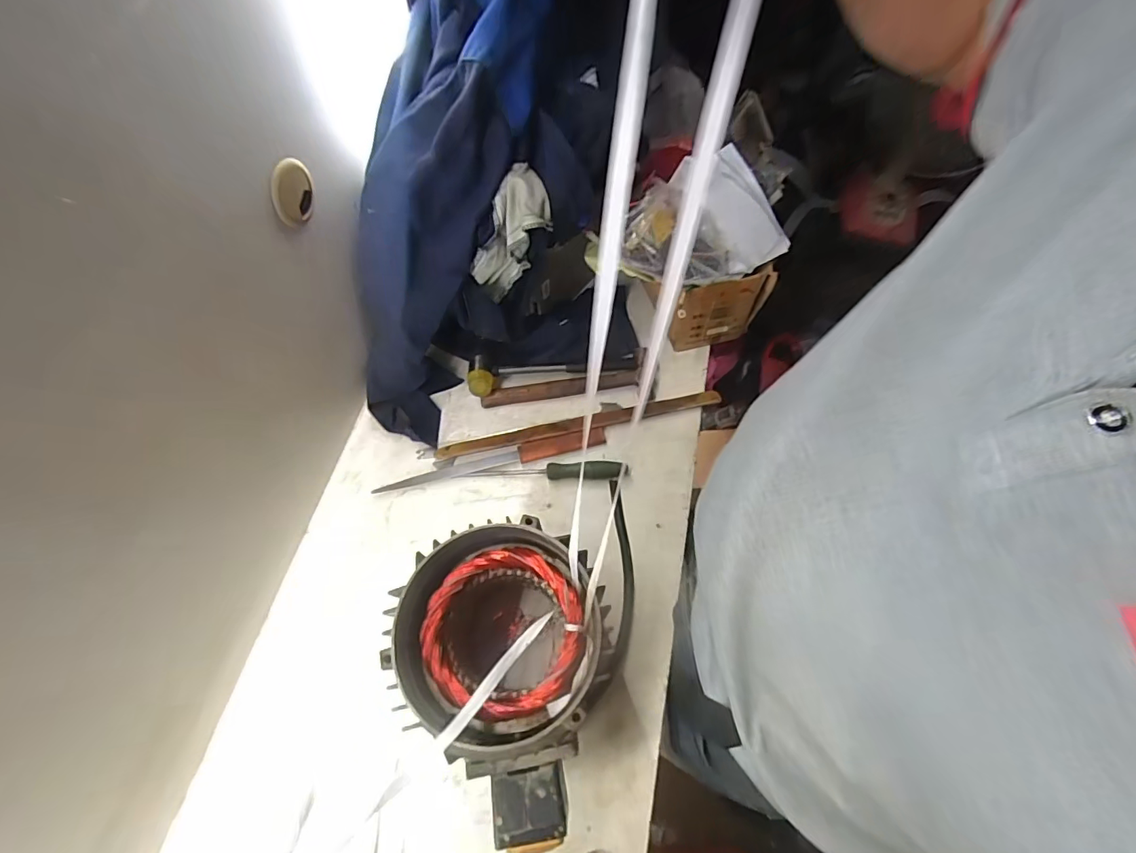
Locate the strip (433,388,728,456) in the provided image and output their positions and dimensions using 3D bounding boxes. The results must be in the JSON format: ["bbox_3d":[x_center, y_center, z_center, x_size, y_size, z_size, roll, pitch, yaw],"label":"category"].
[{"bbox_3d":[0.016,-0.004,0.670,0.387,0.011,0.024,-12,66,-5],"label":"strip"}]

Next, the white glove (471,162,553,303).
[{"bbox_3d":[-0.070,-0.200,0.543,0.060,0.151,0.053,-19,64,-38],"label":"white glove"}]

